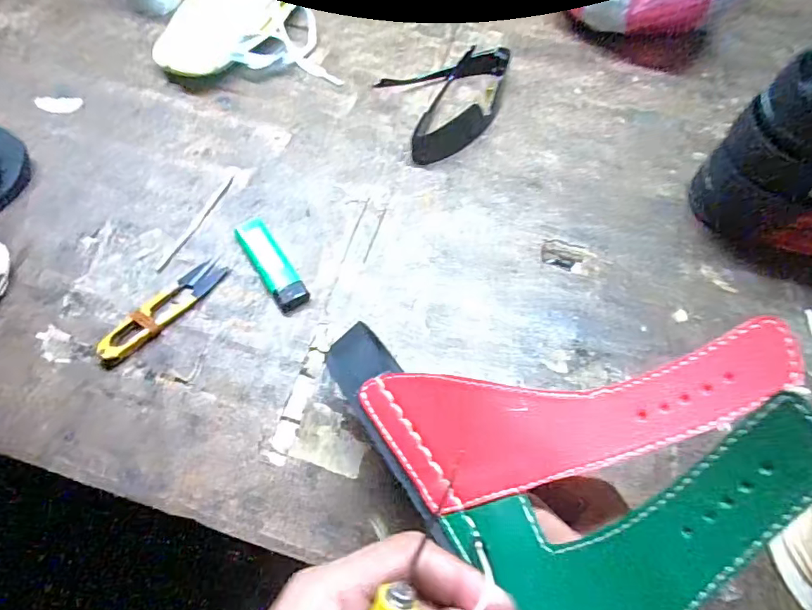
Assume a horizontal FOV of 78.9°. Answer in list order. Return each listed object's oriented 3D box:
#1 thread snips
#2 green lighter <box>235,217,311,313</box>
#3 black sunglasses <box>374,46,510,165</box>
[{"bbox_3d":[-0.172,0.002,0.348,0.024,0.012,0.100,38,68,15],"label":"thread snips"},{"bbox_3d":[-0.101,-0.033,0.370,0.023,0.011,0.084,-30,69,-16],"label":"green lighter"},{"bbox_3d":[0.046,-0.185,0.440,0.118,0.031,0.104,-19,68,-11],"label":"black sunglasses"}]

